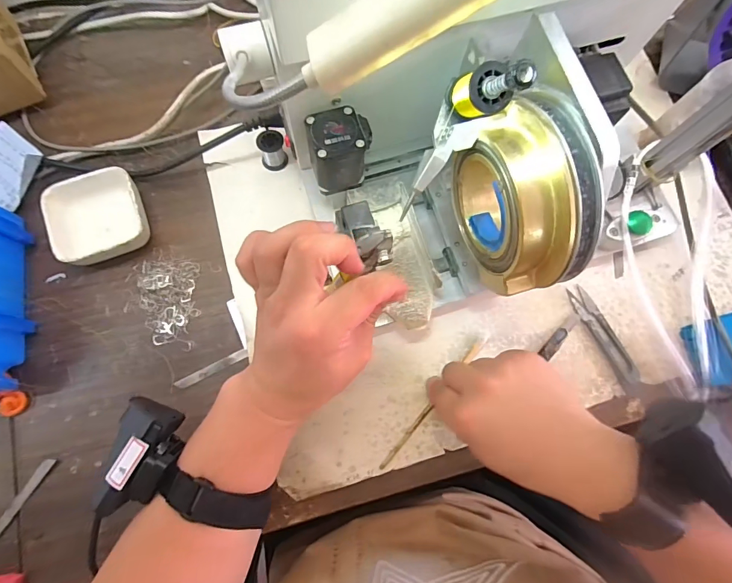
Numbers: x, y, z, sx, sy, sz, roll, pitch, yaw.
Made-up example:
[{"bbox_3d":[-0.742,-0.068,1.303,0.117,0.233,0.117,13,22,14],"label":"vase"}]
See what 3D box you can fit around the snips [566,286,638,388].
[{"bbox_3d":[0.235,0.042,0.398,0.023,0.006,0.102,-26,79,-8],"label":"snips"}]

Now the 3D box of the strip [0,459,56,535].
[{"bbox_3d":[-0.295,0.177,0.346,0.009,0.004,0.078,33,79,6],"label":"strip"}]

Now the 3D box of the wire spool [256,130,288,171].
[{"bbox_3d":[-0.096,-0.144,0.415,0.026,0.030,0.025,1,76,-2],"label":"wire spool"}]

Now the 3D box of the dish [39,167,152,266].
[{"bbox_3d":[-0.260,-0.071,0.396,0.085,0.031,0.085,-24,78,-8],"label":"dish"}]

